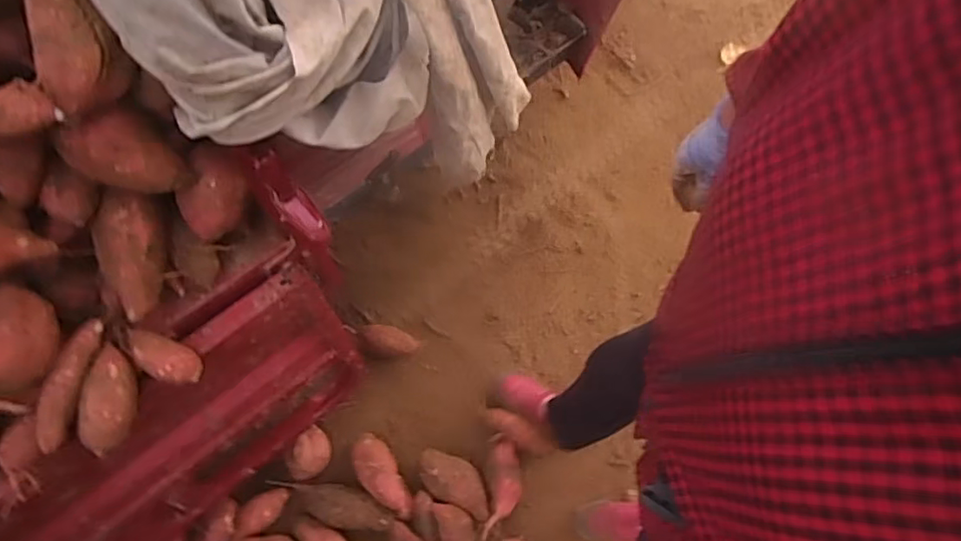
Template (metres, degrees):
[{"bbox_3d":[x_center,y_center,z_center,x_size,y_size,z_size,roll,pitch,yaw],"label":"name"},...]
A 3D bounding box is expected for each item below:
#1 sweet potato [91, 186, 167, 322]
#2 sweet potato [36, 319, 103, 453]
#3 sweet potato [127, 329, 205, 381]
[{"bbox_3d":[-0.453,-0.019,0.779,0.080,0.056,0.163,-10,86,-3],"label":"sweet potato"},{"bbox_3d":[-0.512,0.140,0.747,0.032,0.033,0.158,5,62,7],"label":"sweet potato"},{"bbox_3d":[-0.424,0.117,0.803,0.106,0.046,0.052,30,54,5],"label":"sweet potato"}]

